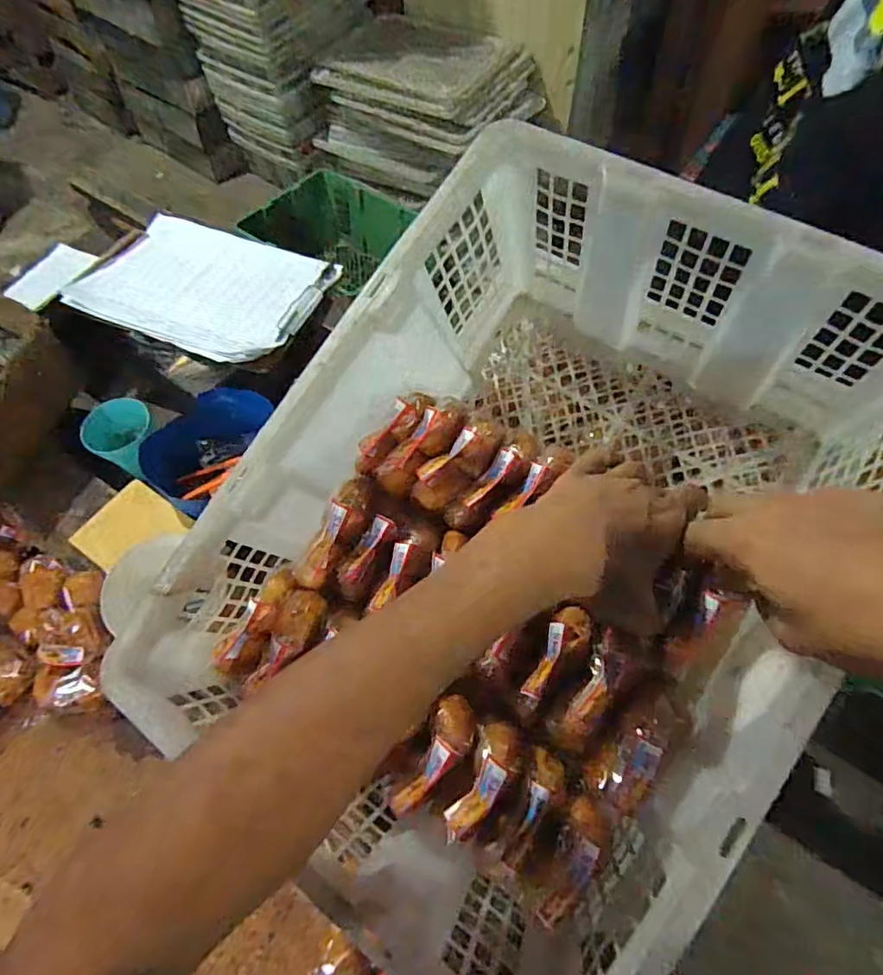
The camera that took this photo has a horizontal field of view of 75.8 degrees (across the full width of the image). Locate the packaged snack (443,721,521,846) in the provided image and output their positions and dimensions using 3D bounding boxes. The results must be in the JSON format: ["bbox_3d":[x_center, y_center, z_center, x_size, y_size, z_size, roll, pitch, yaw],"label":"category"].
[{"bbox_3d":[0.026,0.186,0.362,0.027,0.028,0.076,28,66,16],"label":"packaged snack"}]

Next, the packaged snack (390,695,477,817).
[{"bbox_3d":[-0.002,0.177,0.371,0.029,0.022,0.078,24,65,14],"label":"packaged snack"}]

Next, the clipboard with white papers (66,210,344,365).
[{"bbox_3d":[-0.339,-0.293,0.818,0.334,0.029,0.235,22,64,13],"label":"clipboard with white papers"}]

